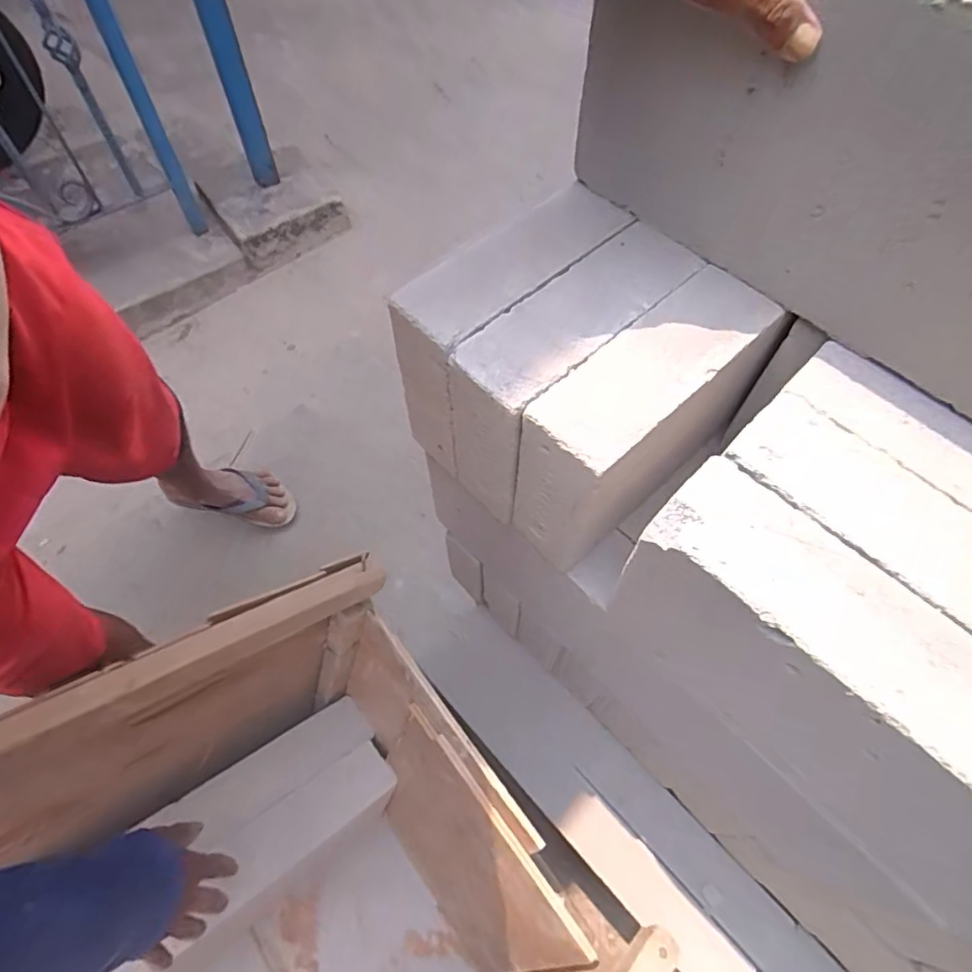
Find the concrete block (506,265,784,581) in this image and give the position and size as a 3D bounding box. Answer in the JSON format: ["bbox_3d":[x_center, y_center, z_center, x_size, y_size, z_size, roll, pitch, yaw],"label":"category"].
[{"bbox_3d":[0.136,-0.048,0.508,0.231,0.195,0.080,-35,64,-20],"label":"concrete block"}]

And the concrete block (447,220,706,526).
[{"bbox_3d":[0.074,-0.093,0.533,0.221,0.193,0.076,-38,65,-21],"label":"concrete block"}]

